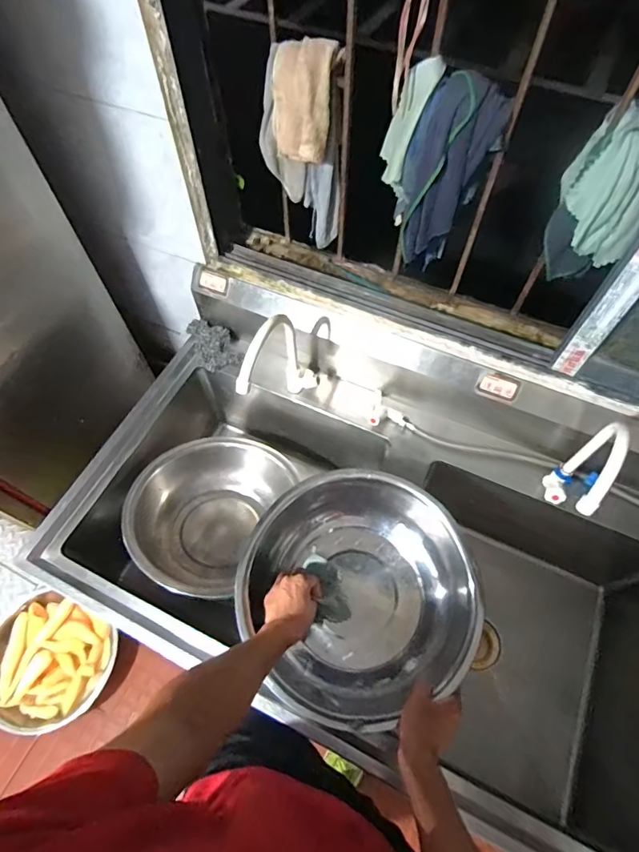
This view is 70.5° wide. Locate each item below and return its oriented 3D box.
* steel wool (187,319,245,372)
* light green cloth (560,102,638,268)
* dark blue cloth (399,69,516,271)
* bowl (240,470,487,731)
[{"bbox_3d":[-0.257,-0.200,1.096,0.088,0.037,0.177,-26,63,-14],"label":"steel wool"},{"bbox_3d":[0.427,-0.352,0.662,0.108,0.184,0.077,8,61,5],"label":"light green cloth"},{"bbox_3d":[0.208,-0.401,0.759,0.129,0.293,0.059,0,60,1],"label":"dark blue cloth"},{"bbox_3d":[0.069,0.277,0.778,0.357,0.128,0.364,0,60,0],"label":"bowl"}]

